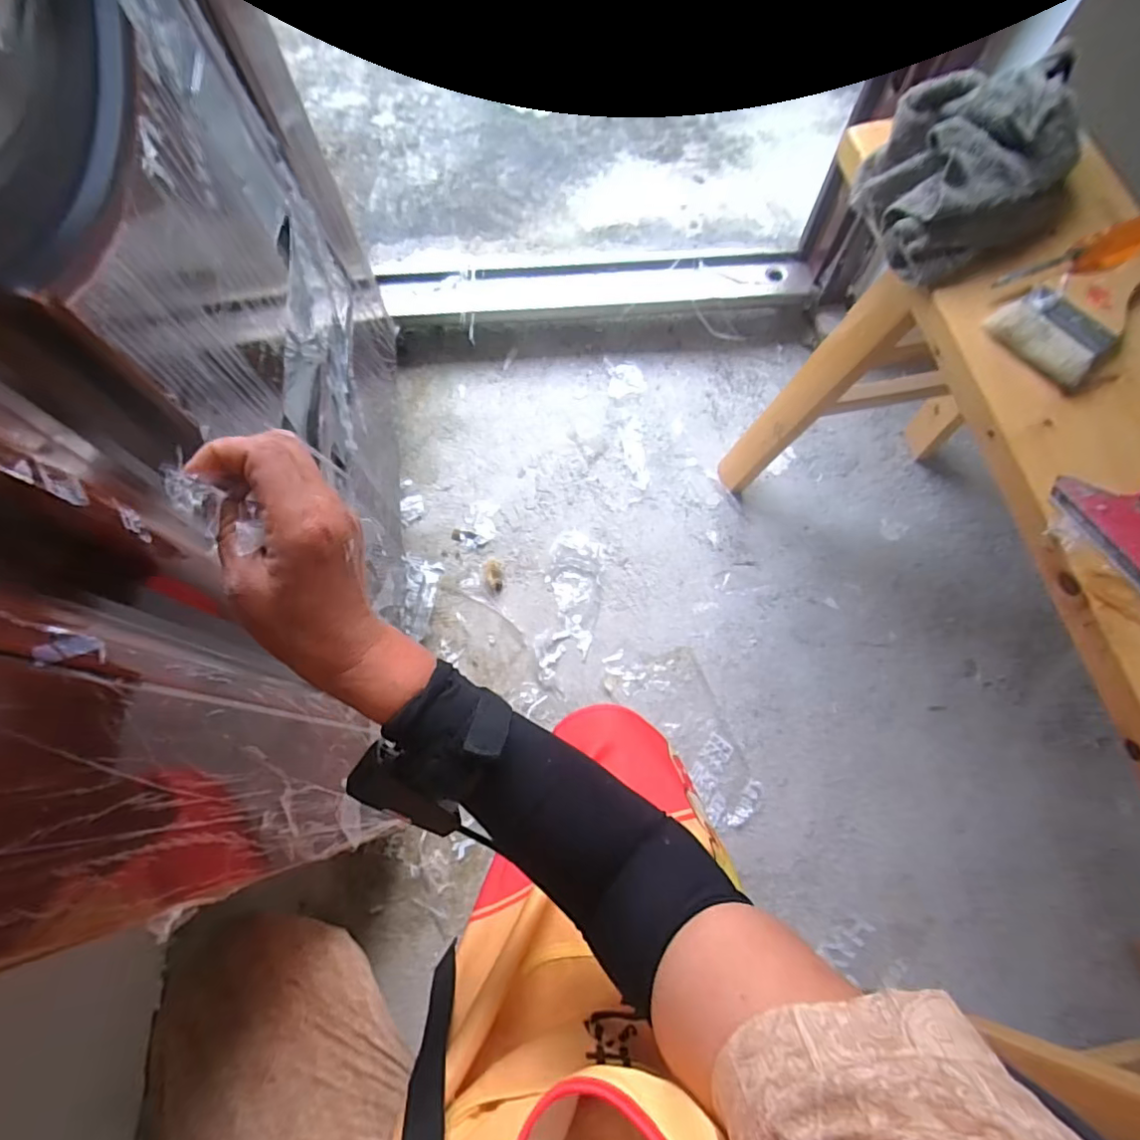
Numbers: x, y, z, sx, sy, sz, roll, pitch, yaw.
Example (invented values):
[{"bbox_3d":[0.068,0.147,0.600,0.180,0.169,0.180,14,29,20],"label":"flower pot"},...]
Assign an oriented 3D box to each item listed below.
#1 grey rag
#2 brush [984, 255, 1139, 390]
[{"bbox_3d":[0.323,-0.330,0.453,0.165,0.075,0.131,-29,72,-11],"label":"grey rag"},{"bbox_3d":[0.408,-0.213,0.437,0.164,0.015,0.075,-38,74,-12],"label":"brush"}]

